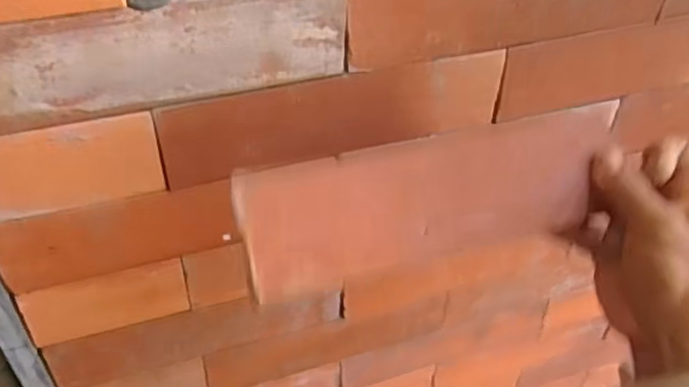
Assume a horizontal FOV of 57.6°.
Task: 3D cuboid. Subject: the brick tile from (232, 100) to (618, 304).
[{"bbox_3d":[0.055,0.002,0.346,0.223,0.069,0.010,-12,11,-20],"label":"brick tile"}]

